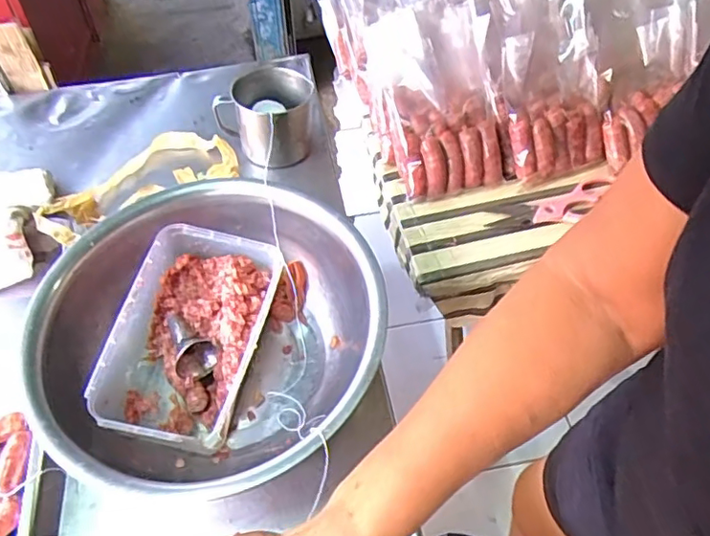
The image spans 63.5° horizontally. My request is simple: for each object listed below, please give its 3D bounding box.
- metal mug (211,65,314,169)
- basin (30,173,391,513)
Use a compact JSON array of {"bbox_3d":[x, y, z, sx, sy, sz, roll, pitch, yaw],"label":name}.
[{"bbox_3d":[-0.127,-0.236,0.906,0.119,0.105,0.135,33,60,23],"label":"metal mug"},{"bbox_3d":[-0.151,0.082,0.654,0.361,0.150,0.359,0,53,0],"label":"basin"}]

